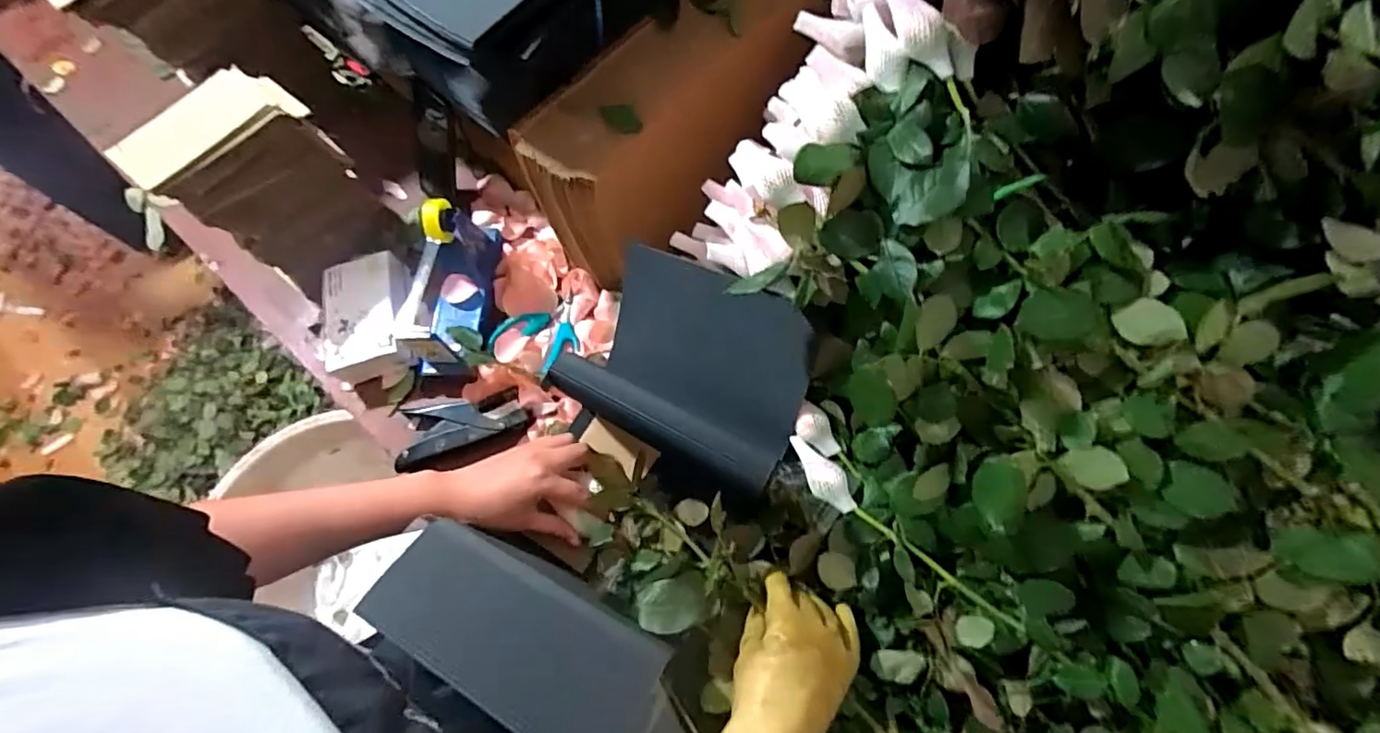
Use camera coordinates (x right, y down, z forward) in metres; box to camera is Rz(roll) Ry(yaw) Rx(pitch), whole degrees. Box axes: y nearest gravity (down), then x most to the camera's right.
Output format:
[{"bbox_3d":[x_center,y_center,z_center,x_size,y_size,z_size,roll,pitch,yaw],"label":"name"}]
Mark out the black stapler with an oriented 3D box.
[{"bbox_3d":[-0.261,0.071,0.673,0.150,0.020,0.074,-11,68,-2],"label":"black stapler"}]

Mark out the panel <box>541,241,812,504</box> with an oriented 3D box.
[{"bbox_3d":[-0.003,-0.002,0.579,0.233,0.105,0.157,24,71,12],"label":"panel"}]

